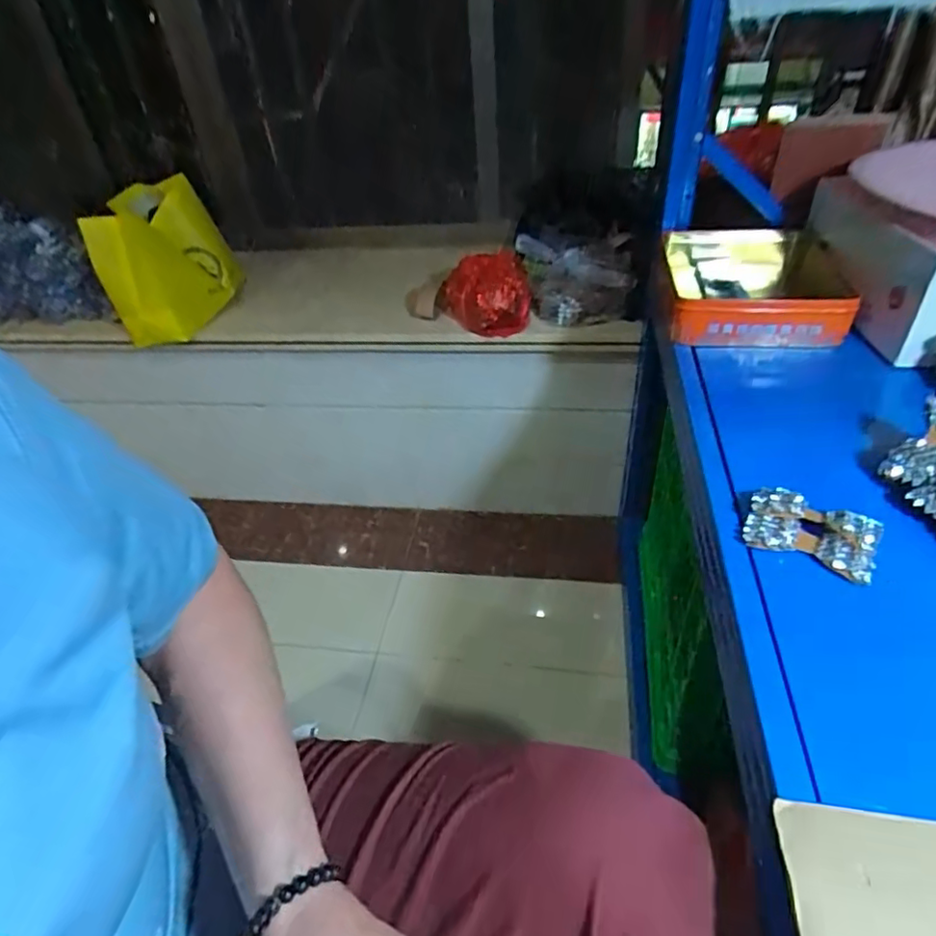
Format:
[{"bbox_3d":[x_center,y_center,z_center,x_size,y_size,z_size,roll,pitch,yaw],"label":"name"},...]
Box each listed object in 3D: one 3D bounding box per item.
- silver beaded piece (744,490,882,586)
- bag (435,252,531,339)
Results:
[{"bbox_3d":[0.259,0.048,0.442,0.087,0.022,0.048,21,46,28],"label":"silver beaded piece"},{"bbox_3d":[0.032,-0.333,1.118,0.166,0.105,0.166,-11,40,-8],"label":"bag"}]

